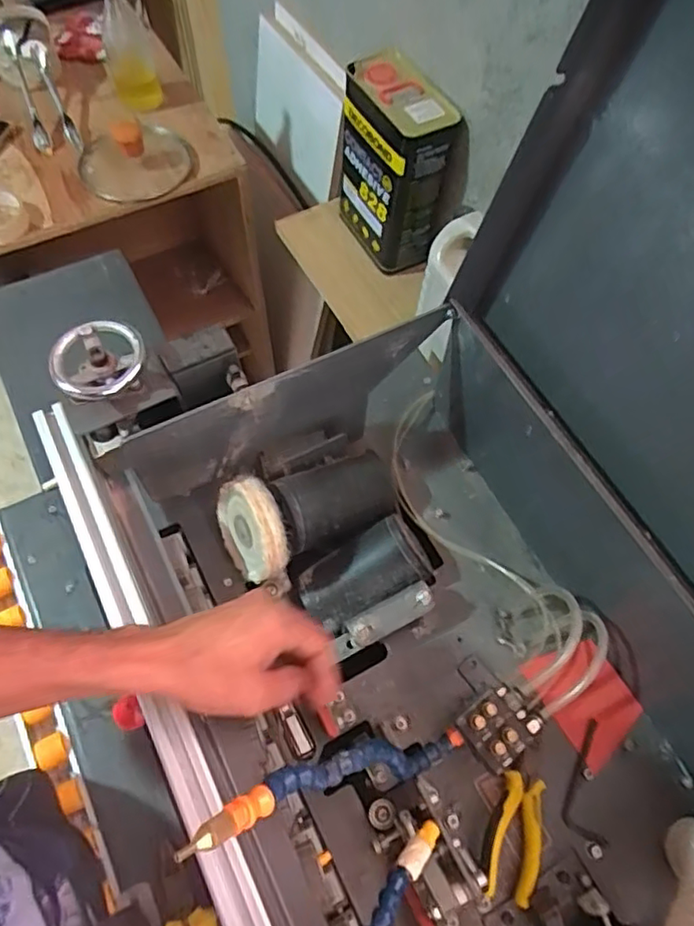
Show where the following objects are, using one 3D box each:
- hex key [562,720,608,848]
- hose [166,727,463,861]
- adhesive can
[{"bbox_3d":[0.219,0.297,0.561,0.037,0.015,0.104,3,64,0],"label":"hex key"},{"bbox_3d":[0.003,0.216,0.420,0.028,0.297,0.030,-29,62,26],"label":"hose"},{"bbox_3d":[0.077,-0.425,0.885,0.111,0.236,0.174,-23,67,-12],"label":"adhesive can"}]

